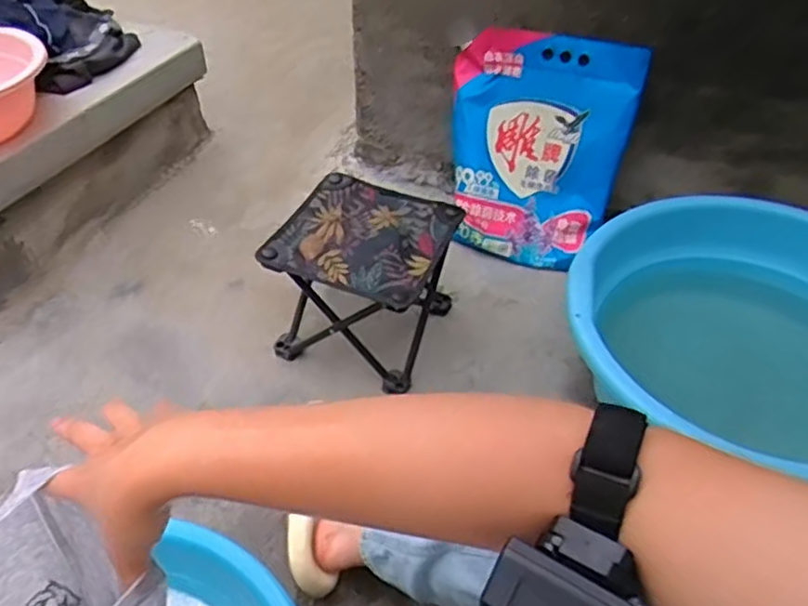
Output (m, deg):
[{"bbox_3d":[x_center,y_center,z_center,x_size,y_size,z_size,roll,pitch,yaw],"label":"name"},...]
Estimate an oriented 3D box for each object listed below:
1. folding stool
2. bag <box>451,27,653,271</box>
[{"bbox_3d":[-0.066,-0.039,1.170,0.251,0.215,0.259,17,45,16],"label":"folding stool"},{"bbox_3d":[0.255,-0.295,1.340,0.334,0.425,0.072,11,18,7],"label":"bag"}]

